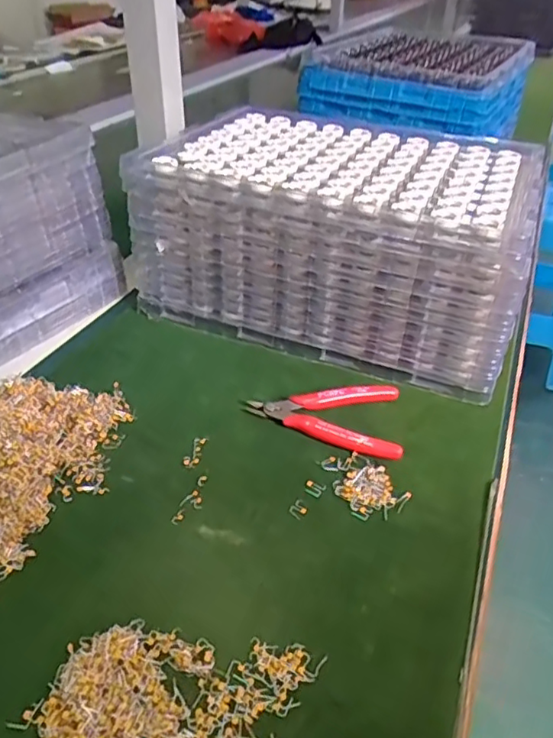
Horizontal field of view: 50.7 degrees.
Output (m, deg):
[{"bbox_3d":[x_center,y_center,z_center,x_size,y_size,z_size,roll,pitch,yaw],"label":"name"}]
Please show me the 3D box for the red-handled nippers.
[{"bbox_3d":[0.045,0.032,0.480,0.125,0.013,0.076,13,38,16],"label":"red-handled nippers"}]

